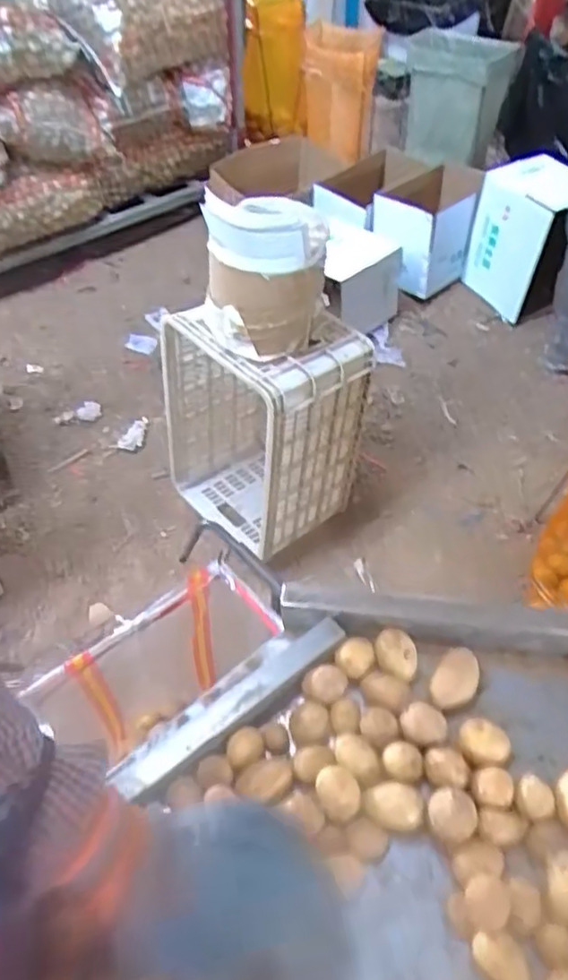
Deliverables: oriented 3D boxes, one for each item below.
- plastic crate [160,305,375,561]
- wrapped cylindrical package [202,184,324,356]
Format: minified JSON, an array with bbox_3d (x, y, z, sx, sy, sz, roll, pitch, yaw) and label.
[{"bbox_3d":[-0.057,-0.165,1.447,0.379,0.537,0.292,34,59,25],"label":"plastic crate"},{"bbox_3d":[-0.031,-0.402,1.168,0.206,0.238,0.178,-1,51,0],"label":"wrapped cylindrical package"}]

